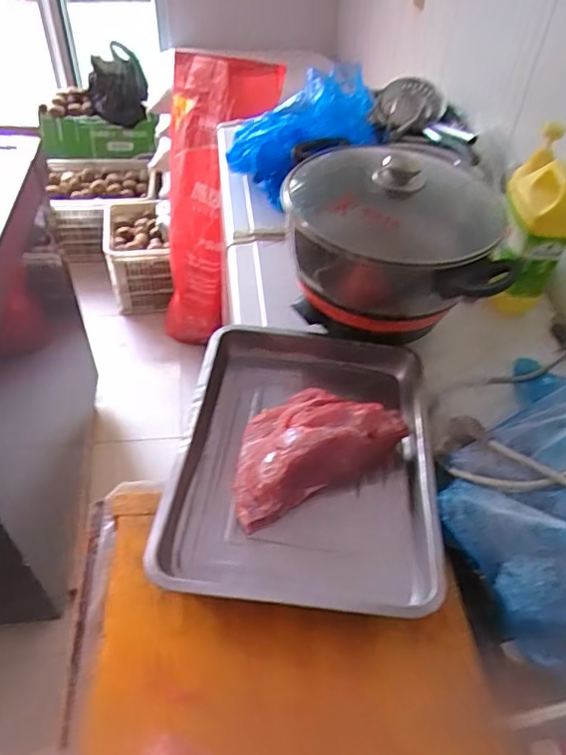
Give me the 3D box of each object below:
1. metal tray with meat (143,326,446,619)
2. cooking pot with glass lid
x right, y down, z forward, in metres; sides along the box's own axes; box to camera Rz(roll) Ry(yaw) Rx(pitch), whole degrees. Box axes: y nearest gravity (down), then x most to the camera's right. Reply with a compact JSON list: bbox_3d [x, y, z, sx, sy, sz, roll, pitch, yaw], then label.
[{"bbox_3d":[0.028,0.077,0.657,0.276,0.061,0.388,5,46,4],"label":"metal tray with meat"},{"bbox_3d":[0.147,-0.193,0.782,0.305,0.204,0.263,12,47,11],"label":"cooking pot with glass lid"}]

